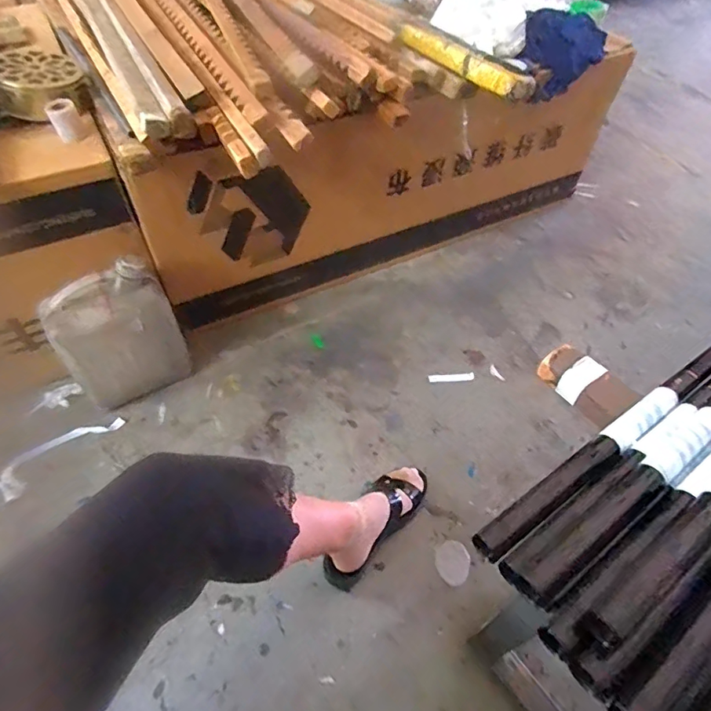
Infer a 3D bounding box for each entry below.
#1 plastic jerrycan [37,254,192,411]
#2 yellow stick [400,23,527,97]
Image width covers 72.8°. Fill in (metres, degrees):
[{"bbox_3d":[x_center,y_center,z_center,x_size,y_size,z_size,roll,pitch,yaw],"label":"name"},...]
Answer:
[{"bbox_3d":[-0.435,-0.027,0.909,0.192,0.279,0.100,-25,55,-20],"label":"plastic jerrycan"},{"bbox_3d":[0.188,-0.550,0.900,0.044,0.031,0.291,-32,58,-24],"label":"yellow stick"}]

